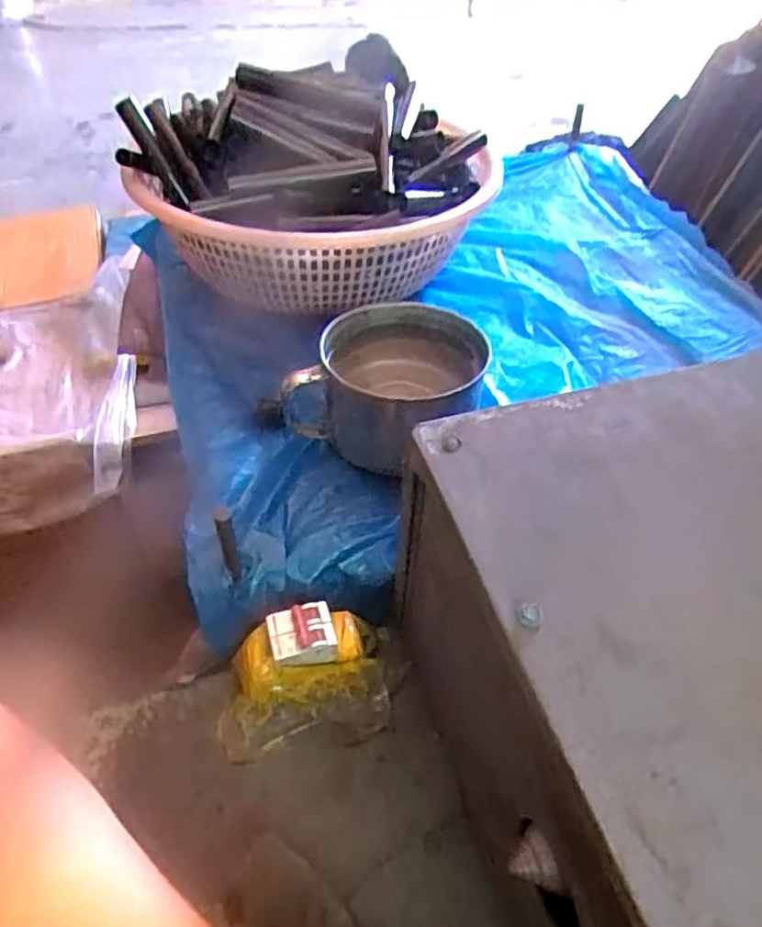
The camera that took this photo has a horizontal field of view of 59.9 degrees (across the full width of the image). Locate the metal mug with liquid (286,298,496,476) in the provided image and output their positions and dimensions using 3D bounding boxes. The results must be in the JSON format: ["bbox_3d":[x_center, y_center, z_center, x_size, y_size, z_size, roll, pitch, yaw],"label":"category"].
[{"bbox_3d":[0.013,-0.064,0.574,0.168,0.089,0.134,-21,47,-19],"label":"metal mug with liquid"}]

